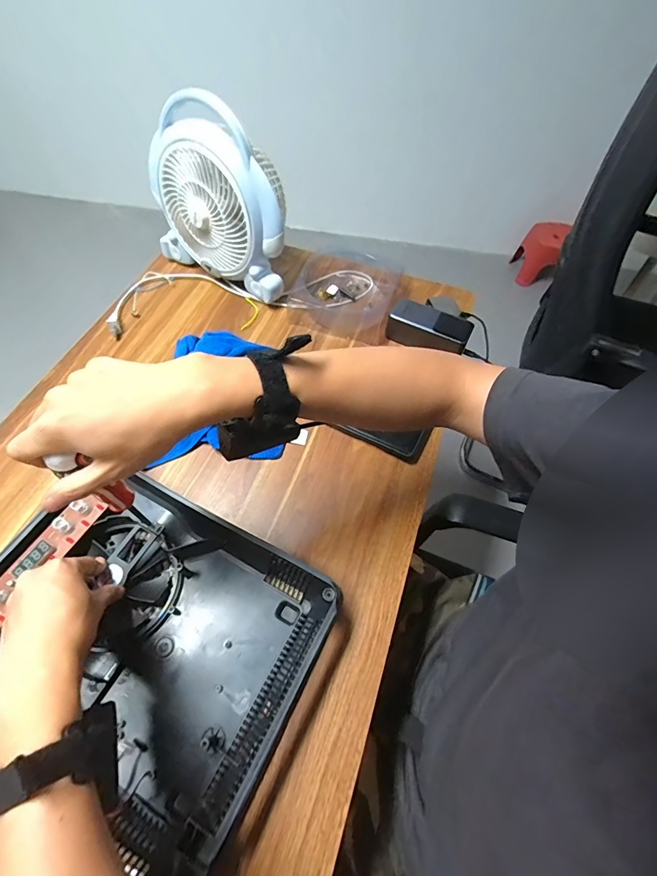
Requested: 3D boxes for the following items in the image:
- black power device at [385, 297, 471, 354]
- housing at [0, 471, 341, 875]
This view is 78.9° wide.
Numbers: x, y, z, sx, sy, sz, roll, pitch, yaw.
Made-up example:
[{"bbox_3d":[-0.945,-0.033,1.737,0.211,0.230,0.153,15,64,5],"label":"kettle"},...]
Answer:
[{"bbox_3d":[0.164,-0.176,0.646,0.128,0.057,0.055,28,62,14],"label":"black power device"},{"bbox_3d":[-0.193,0.196,0.405,0.336,0.049,0.266,27,62,14],"label":"housing"}]

